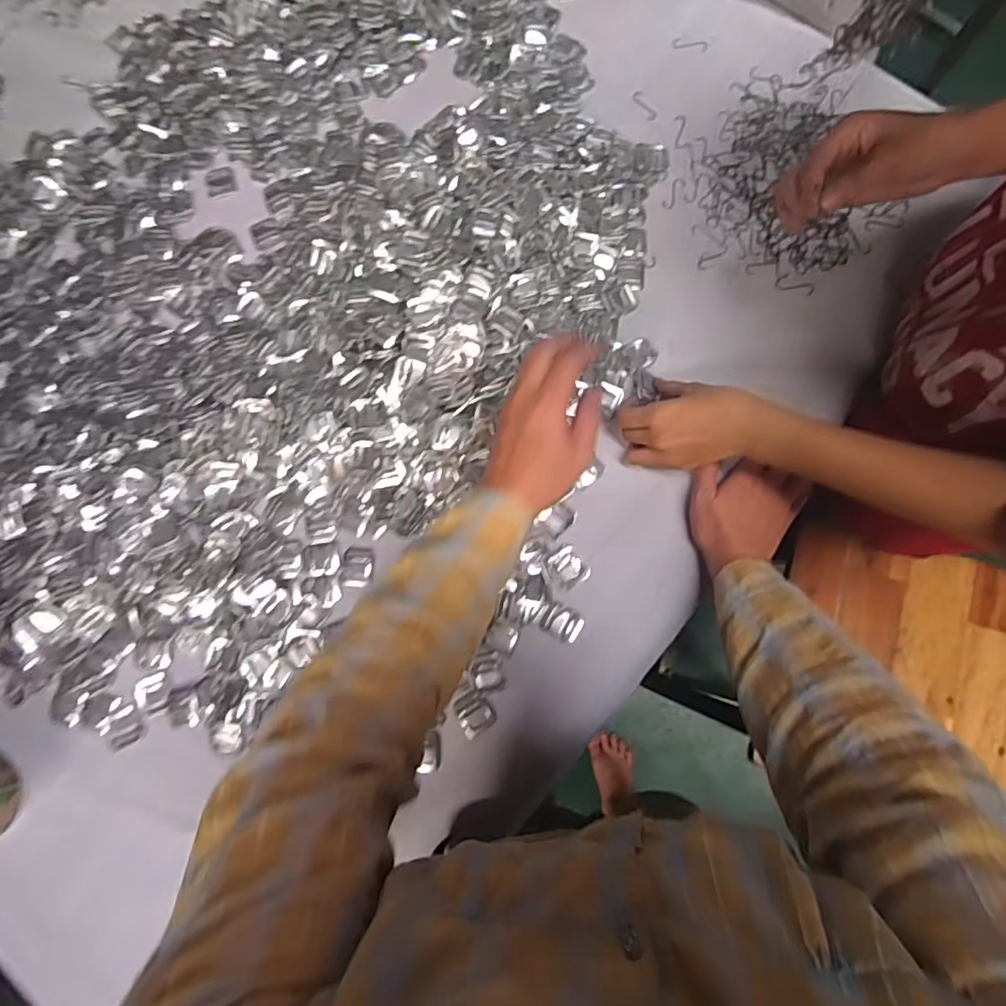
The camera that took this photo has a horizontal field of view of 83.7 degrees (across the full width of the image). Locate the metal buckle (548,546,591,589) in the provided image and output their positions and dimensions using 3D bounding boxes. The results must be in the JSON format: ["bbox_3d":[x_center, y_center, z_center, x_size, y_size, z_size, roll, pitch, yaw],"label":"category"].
[{"bbox_3d":[0.060,0.061,0.525,0.032,0.008,0.036,-39,82,-4],"label":"metal buckle"}]

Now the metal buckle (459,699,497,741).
[{"bbox_3d":[-0.024,0.196,0.513,0.034,0.004,0.026,-35,82,-4],"label":"metal buckle"}]

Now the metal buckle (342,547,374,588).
[{"bbox_3d":[-0.140,0.062,0.541,0.028,0.004,0.038,6,81,2],"label":"metal buckle"}]

